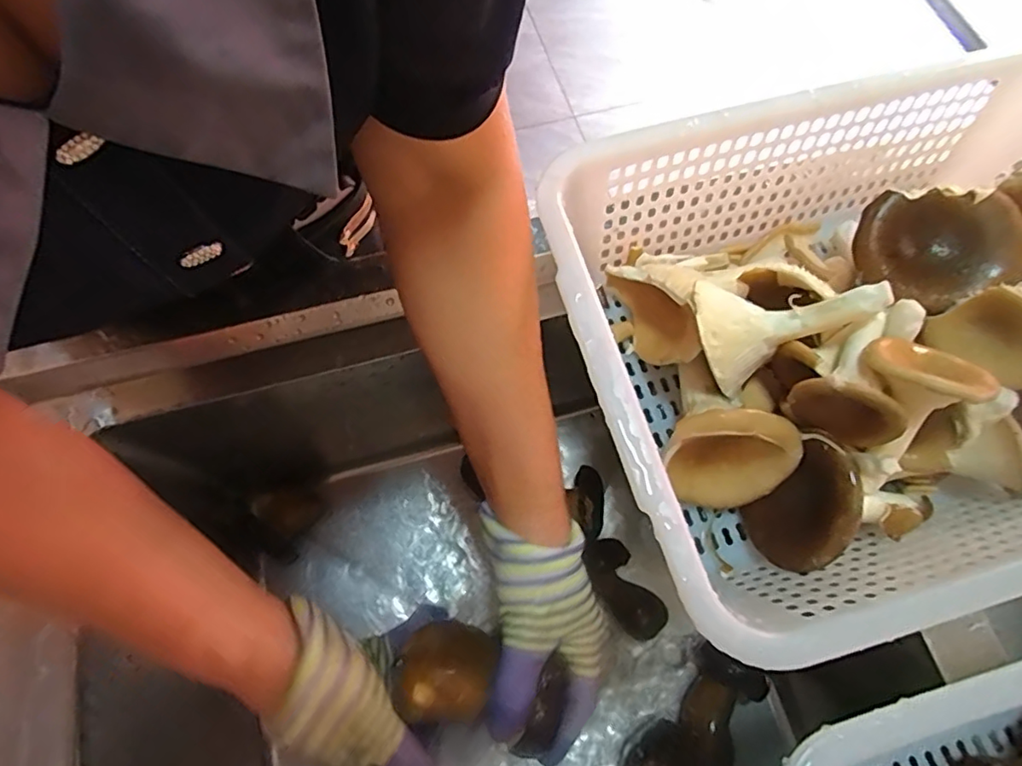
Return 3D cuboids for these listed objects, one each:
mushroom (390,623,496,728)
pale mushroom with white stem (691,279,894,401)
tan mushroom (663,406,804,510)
[{"bbox_3d":[-0.040,0.176,0.331,0.050,0.066,0.038,16,107,-5],"label":"mushroom"},{"bbox_3d":[0.158,-0.044,0.346,0.094,0.054,0.065,-26,71,-10],"label":"pale mushroom with white stem"},{"bbox_3d":[0.131,0.047,0.346,0.075,0.074,0.045,7,68,3],"label":"tan mushroom"}]

